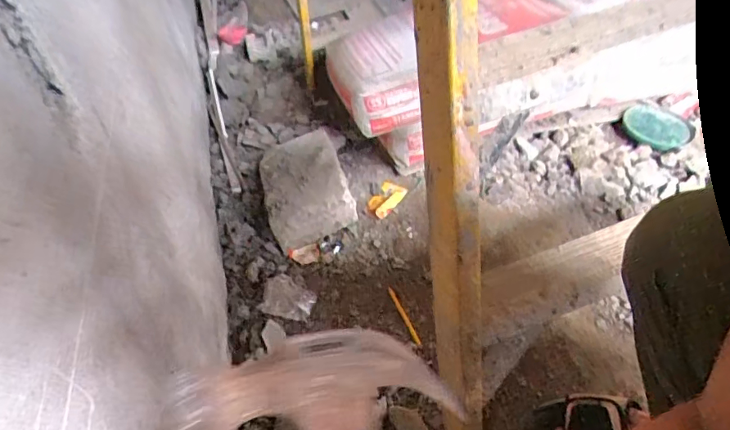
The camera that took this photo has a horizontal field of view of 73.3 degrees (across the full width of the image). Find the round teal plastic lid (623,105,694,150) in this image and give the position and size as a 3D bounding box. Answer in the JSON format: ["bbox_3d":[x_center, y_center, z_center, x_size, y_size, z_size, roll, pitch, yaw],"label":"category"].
[{"bbox_3d":[0.733,-0.216,1.236,0.156,0.027,0.158,-3,46,3],"label":"round teal plastic lid"}]

